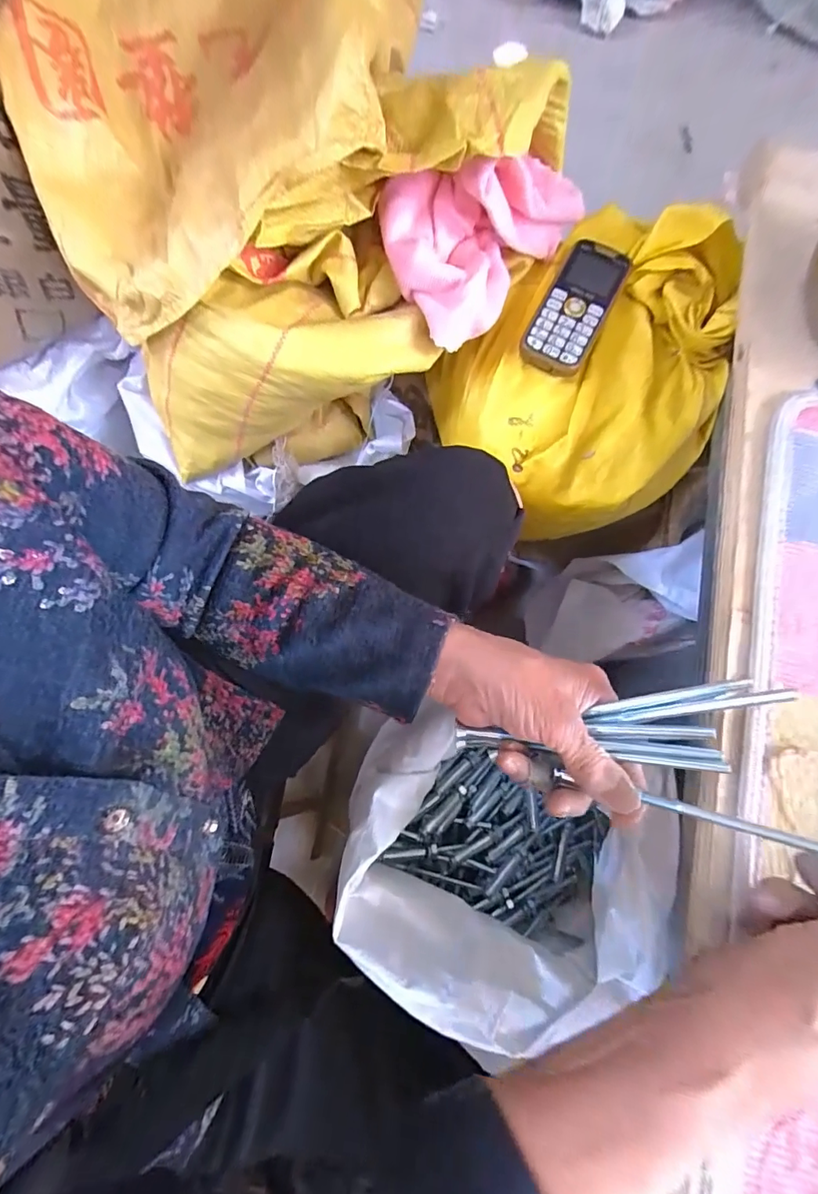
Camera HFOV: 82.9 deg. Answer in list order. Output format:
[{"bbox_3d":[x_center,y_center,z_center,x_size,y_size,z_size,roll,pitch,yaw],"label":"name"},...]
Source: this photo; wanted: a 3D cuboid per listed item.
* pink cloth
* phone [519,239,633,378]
[{"bbox_3d":[0.056,-0.332,0.408,0.124,0.082,0.191,38,80,9],"label":"pink cloth"},{"bbox_3d":[0.154,-0.271,0.431,0.060,0.015,0.139,28,83,3],"label":"phone"}]

